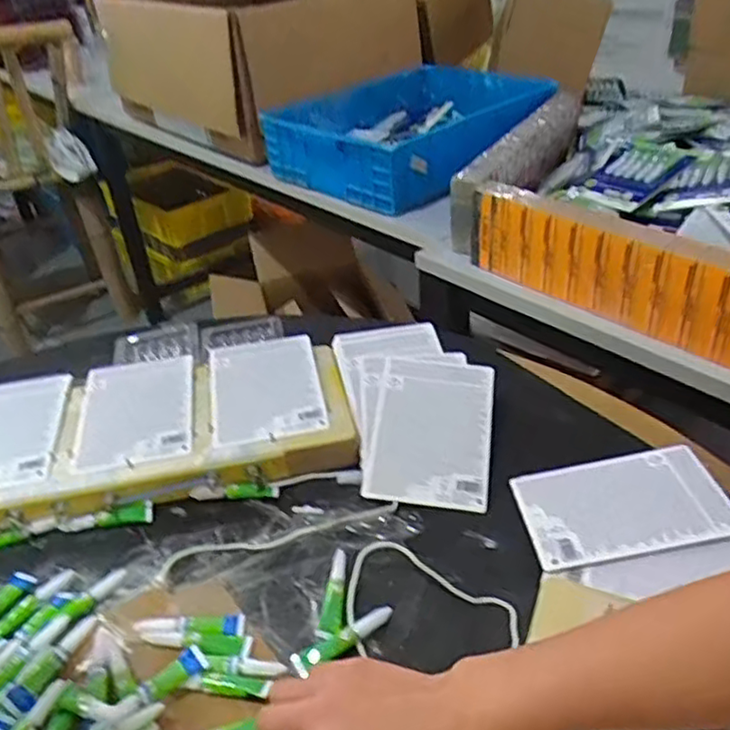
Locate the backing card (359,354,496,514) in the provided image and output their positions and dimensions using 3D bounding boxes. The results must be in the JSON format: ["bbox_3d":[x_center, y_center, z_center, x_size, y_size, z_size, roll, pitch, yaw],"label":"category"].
[{"bbox_3d":[0.068,0.060,0.680,0.116,0.011,0.169,6,53,8],"label":"backing card"}]

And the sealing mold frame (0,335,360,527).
[{"bbox_3d":[-0.229,0.063,0.713,0.413,0.041,0.200,-10,35,-6],"label":"sealing mold frame"}]

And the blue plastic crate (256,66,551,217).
[{"bbox_3d":[0.098,-0.468,1.354,0.464,0.129,0.434,-31,42,-32],"label":"blue plastic crate"}]

